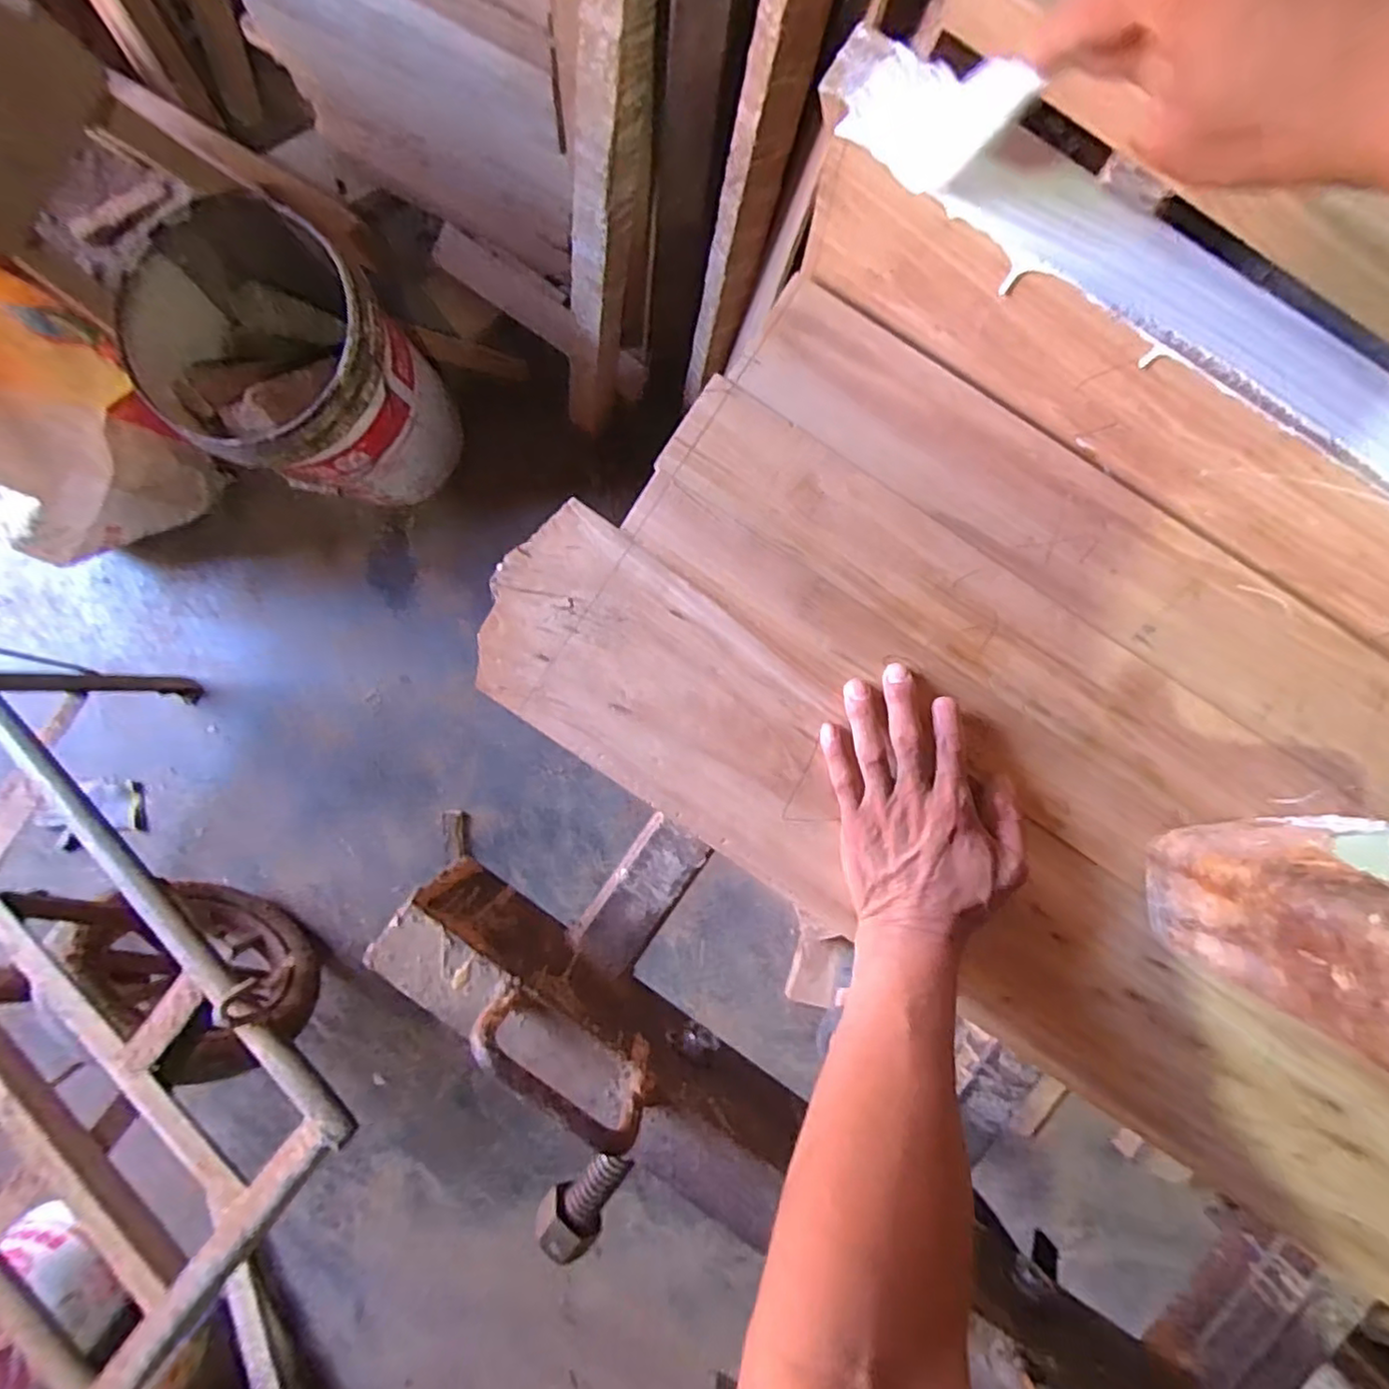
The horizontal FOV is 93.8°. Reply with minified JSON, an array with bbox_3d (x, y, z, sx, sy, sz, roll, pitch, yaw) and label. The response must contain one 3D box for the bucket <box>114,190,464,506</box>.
[{"bbox_3d":[-0.558,-0.463,0.998,0.289,0.392,0.298,0,93,2],"label":"bucket"}]

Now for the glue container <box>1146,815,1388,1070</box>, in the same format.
[{"bbox_3d":[0.381,0.125,0.344,0.154,0.216,0.086,-1,92,3],"label":"glue container"}]

